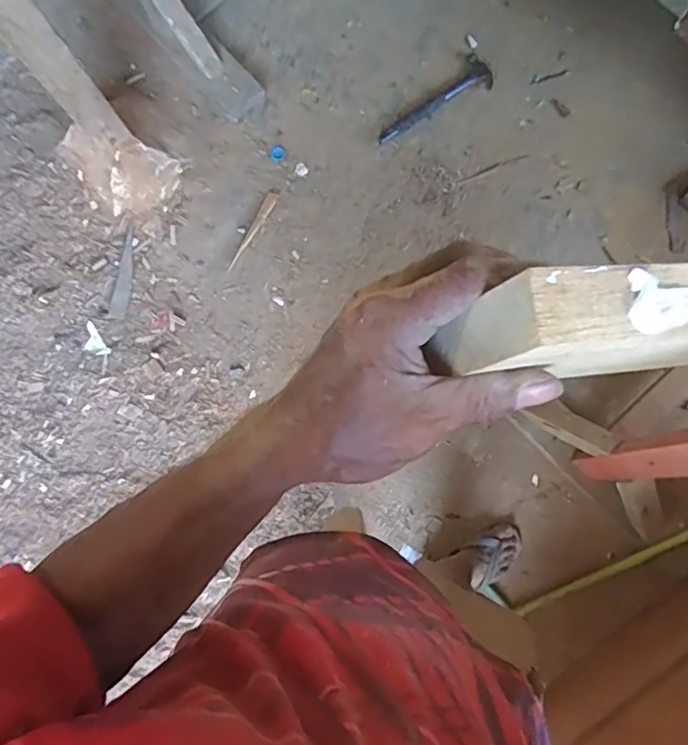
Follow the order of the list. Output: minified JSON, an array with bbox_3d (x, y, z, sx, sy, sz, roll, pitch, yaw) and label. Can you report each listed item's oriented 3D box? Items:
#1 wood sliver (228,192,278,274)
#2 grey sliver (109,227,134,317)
[{"bbox_3d":[-0.220,-0.340,1.443,0.027,0.013,0.225,25,82,6],"label":"wood sliver"},{"bbox_3d":[-0.517,-0.234,1.411,0.036,0.013,0.215,8,81,4],"label":"grey sliver"}]

